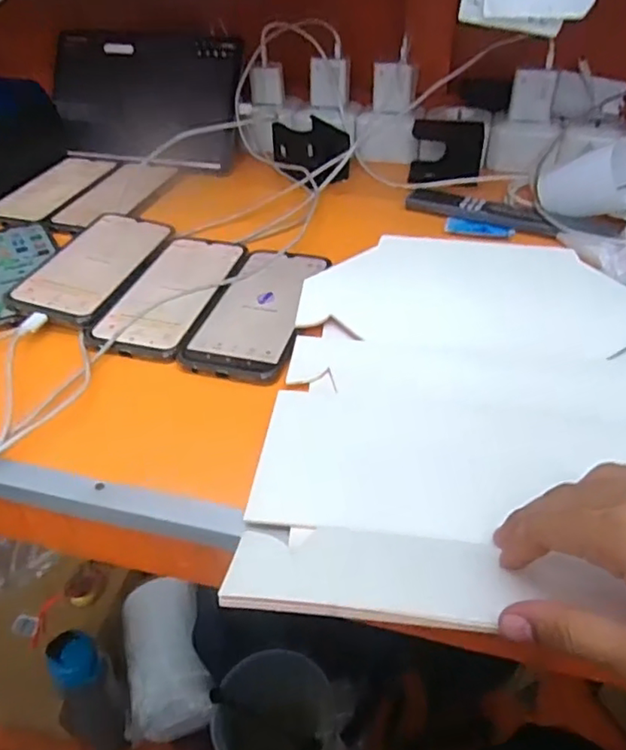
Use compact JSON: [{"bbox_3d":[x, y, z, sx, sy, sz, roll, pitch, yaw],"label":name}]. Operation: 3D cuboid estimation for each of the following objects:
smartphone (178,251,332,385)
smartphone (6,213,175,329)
[{"bbox_3d":[-0.043,-0.056,0.486,0.080,0.006,0.168,9,41,12],"label":"smartphone"},{"bbox_3d":[-0.193,-0.101,0.535,0.087,0.015,0.166,8,41,11],"label":"smartphone"}]

